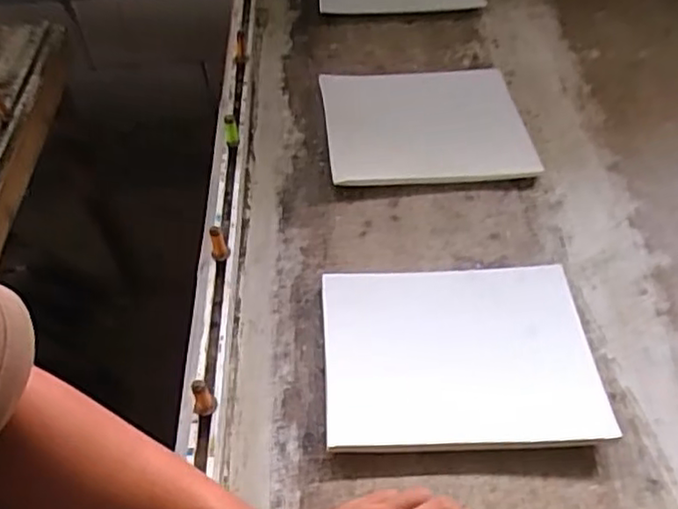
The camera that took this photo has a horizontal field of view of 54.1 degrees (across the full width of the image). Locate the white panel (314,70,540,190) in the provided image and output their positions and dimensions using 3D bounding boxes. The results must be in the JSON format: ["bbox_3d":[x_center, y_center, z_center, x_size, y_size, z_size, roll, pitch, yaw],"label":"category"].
[{"bbox_3d":[0.116,-0.182,0.922,0.267,0.021,0.226,-3,49,0],"label":"white panel"}]

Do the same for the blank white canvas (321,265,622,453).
[{"bbox_3d":[0.120,0.101,0.693,0.268,0.011,0.210,-2,49,1],"label":"blank white canvas"}]

